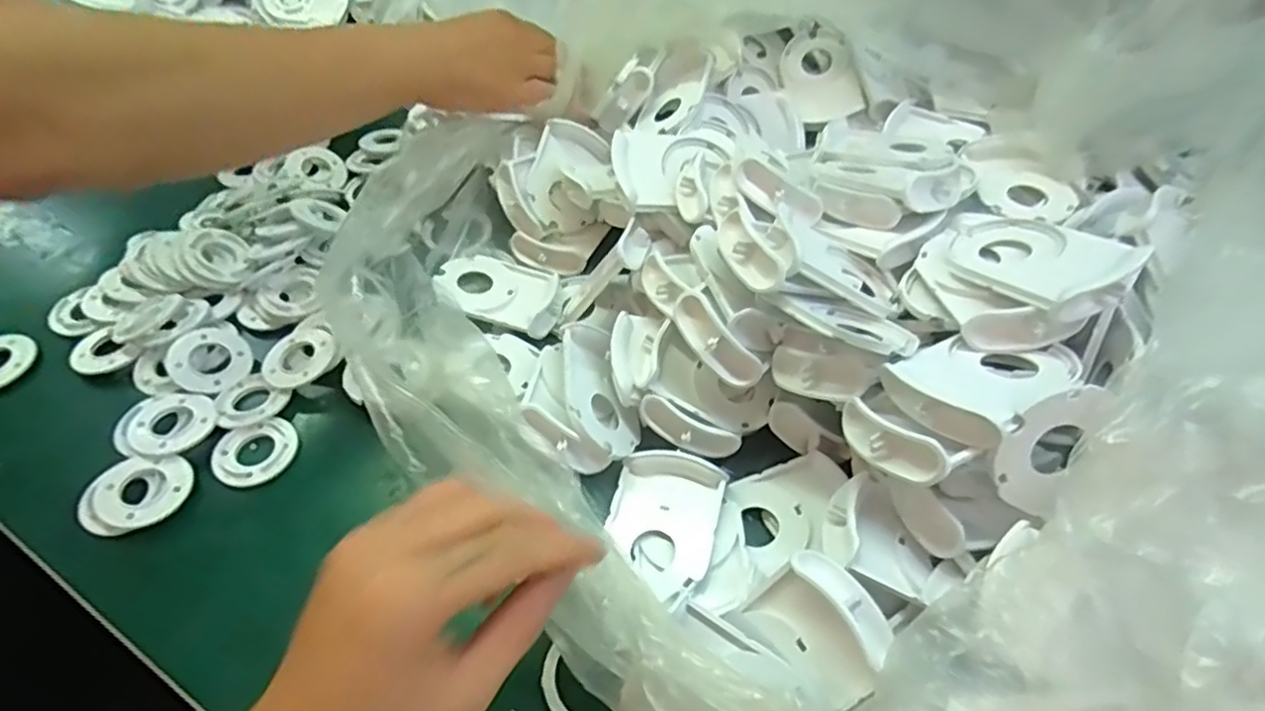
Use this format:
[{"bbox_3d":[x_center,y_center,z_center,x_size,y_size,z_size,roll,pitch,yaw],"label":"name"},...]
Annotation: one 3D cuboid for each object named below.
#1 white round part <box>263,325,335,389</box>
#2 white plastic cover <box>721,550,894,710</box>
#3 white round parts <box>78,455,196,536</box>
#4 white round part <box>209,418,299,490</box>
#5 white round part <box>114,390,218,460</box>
[{"bbox_3d":[-0.206,0.001,0.406,0.043,0.016,0.042,1,51,-1],"label":"white round part"},{"bbox_3d":[0.077,0.117,0.282,0.043,0.038,0.057,-34,60,-25],"label":"white plastic cover"},{"bbox_3d":[-0.265,0.075,0.351,0.053,0.013,0.039,-4,51,-5],"label":"white round parts"},{"bbox_3d":[-0.213,0.054,0.372,0.044,0.007,0.037,-36,60,-26],"label":"white round part"},{"bbox_3d":[-0.266,0.040,0.377,0.051,0.011,0.047,1,51,-1],"label":"white round part"}]

